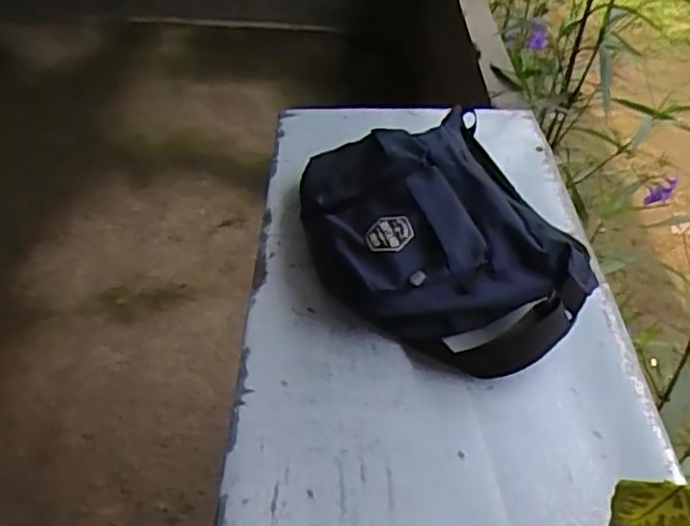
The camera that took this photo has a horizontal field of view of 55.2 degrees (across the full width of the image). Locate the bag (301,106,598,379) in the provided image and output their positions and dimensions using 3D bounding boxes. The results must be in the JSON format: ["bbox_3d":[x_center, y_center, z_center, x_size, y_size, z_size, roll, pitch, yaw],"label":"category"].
[{"bbox_3d":[0.095,-0.051,0.769,0.270,0.112,0.408,-11,44,-12],"label":"bag"}]

